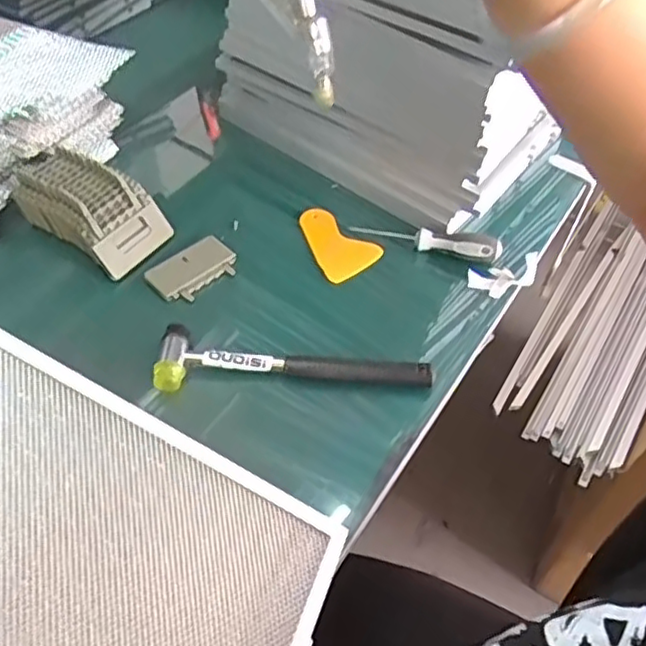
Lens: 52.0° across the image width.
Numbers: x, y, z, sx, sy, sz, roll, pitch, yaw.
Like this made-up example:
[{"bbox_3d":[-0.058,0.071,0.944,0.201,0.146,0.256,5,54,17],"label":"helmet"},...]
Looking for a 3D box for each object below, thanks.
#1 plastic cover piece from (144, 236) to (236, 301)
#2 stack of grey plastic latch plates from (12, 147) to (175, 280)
[{"bbox_3d":[-0.129,-0.053,0.666,0.083,0.019,0.050,-34,59,-27],"label":"plastic cover piece"},{"bbox_3d":[-0.245,-0.123,0.687,0.161,0.053,0.087,30,55,21],"label":"stack of grey plastic latch plates"}]

